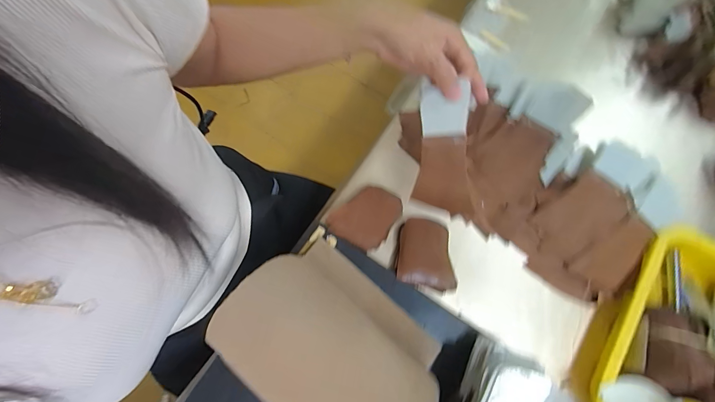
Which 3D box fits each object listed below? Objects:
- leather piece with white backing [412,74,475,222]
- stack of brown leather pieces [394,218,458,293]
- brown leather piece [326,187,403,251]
[{"bbox_3d":[0.098,-0.048,0.362,0.067,0.138,0.004,9,29,16],"label":"leather piece with white backing"},{"bbox_3d":[0.088,0.066,0.417,0.071,0.021,0.080,10,73,3],"label":"stack of brown leather pieces"},{"bbox_3d":[0.013,0.021,0.422,0.066,0.004,0.086,43,77,12],"label":"brown leather piece"}]

